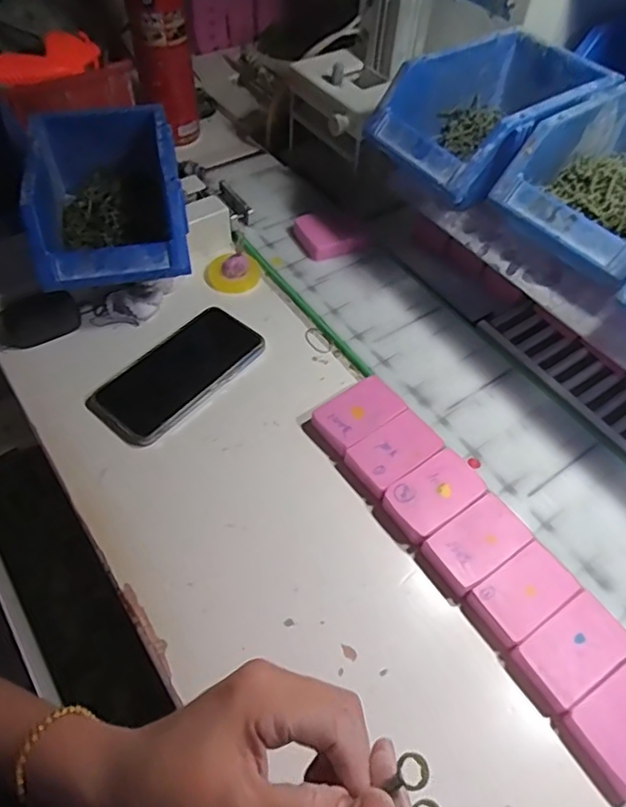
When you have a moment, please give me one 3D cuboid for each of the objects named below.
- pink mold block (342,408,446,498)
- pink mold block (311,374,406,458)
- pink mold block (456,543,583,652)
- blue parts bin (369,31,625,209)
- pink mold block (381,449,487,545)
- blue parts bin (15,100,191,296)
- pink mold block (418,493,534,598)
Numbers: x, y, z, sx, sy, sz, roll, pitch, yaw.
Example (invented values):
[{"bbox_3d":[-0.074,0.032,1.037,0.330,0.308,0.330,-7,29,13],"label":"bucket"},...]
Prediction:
[{"bbox_3d":[0.065,0.040,0.454,0.069,0.018,0.044,-31,61,-20],"label":"pink mold block"},{"bbox_3d":[0.037,0.010,0.474,0.068,0.019,0.046,-32,62,-20],"label":"pink mold block"},{"bbox_3d":[0.144,0.132,0.396,0.072,0.016,0.042,-30,61,-20],"label":"pink mold block"},{"bbox_3d":[0.151,-0.247,0.493,0.177,0.072,0.125,-31,62,-23],"label":"blue parts bin"},{"bbox_3d":[0.091,0.070,0.434,0.075,0.018,0.045,-30,61,-20],"label":"pink mold block"},{"bbox_3d":[-0.184,-0.186,0.509,0.124,0.079,0.185,-6,53,-14],"label":"blue parts bin"},{"bbox_3d":[0.118,0.102,0.413,0.071,0.016,0.044,-30,61,-19],"label":"pink mold block"}]

